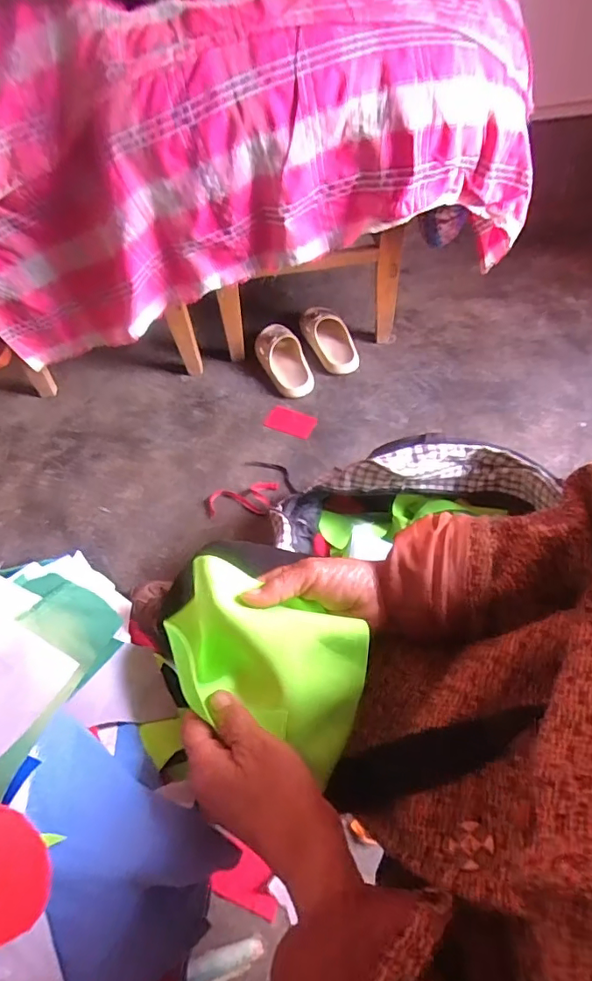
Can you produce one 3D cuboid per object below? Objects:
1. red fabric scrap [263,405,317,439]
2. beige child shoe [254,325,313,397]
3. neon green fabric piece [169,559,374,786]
[{"bbox_3d":[-0.011,-0.149,1.108,0.102,0.006,0.060,18,60,15],"label":"red fabric scrap"},{"bbox_3d":[-0.025,-0.296,1.173,0.095,0.058,0.199,-23,58,-11],"label":"beige child shoe"},{"bbox_3d":[-0.021,0.117,0.366,0.139,0.043,0.096,20,60,16],"label":"neon green fabric piece"}]

